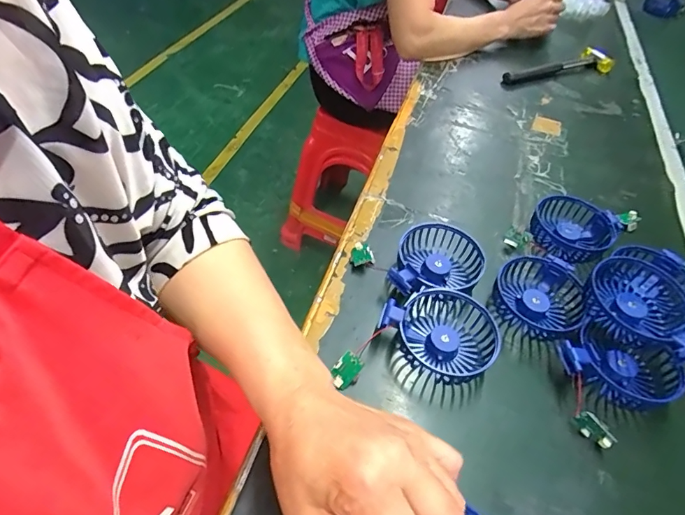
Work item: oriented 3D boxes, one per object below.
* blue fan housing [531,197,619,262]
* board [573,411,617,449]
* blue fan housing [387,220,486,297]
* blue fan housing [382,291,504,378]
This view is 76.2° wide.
[{"bbox_3d":[0.270,-0.035,0.519,0.086,0.035,0.086,3,49,-4],"label":"blue fan housing"},{"bbox_3d":[0.209,0.144,0.364,0.006,0.020,0.031,-19,65,-45],"label":"board"},{"bbox_3d":[0.098,0.008,0.454,0.086,0.029,0.093,18,50,9],"label":"blue fan housing"},{"bbox_3d":[0.092,0.071,0.409,0.098,0.033,0.085,-15,53,-19],"label":"blue fan housing"}]

